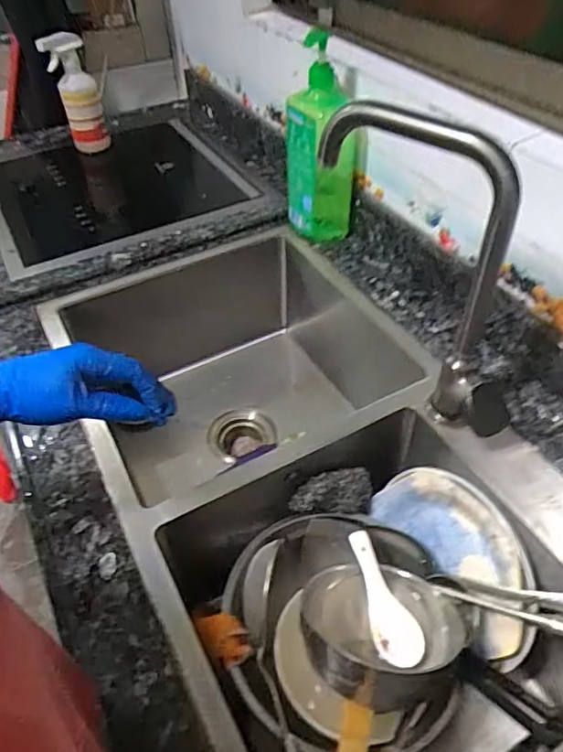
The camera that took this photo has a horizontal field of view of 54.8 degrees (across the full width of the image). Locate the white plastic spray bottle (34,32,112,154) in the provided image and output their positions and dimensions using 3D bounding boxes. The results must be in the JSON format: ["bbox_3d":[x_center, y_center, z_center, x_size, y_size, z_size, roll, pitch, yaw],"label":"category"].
[{"bbox_3d":[-0.372,-0.507,0.988,0.072,0.203,0.079,-18,48,-14],"label":"white plastic spray bottle"}]

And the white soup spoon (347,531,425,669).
[{"bbox_3d":[0.105,0.224,0.553,0.044,0.034,0.128,-9,46,-6],"label":"white soup spoon"}]

